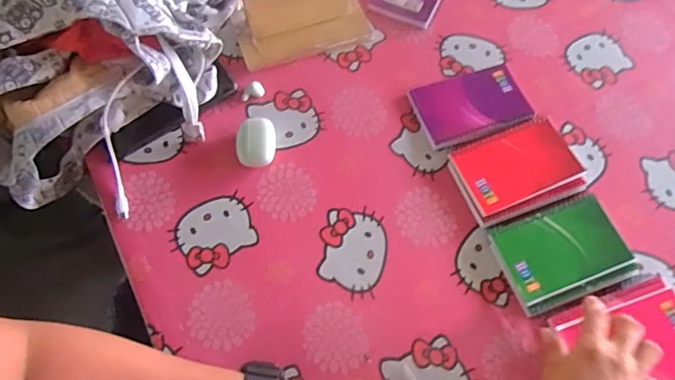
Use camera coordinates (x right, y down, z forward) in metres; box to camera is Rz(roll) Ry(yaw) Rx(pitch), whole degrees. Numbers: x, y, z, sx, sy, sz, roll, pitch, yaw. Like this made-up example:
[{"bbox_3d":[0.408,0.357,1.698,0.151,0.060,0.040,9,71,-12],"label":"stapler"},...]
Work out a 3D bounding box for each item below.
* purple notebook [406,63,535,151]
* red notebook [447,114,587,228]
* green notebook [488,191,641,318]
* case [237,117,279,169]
[{"bbox_3d":[0.159,-0.101,0.603,0.130,0.010,0.085,-18,69,-10],"label":"purple notebook"},{"bbox_3d":[0.202,-0.022,0.569,0.139,0.012,0.096,-21,69,-11],"label":"red notebook"},{"bbox_3d":[0.236,0.065,0.534,0.133,0.011,0.098,-20,69,-10],"label":"green notebook"},{"bbox_3d":[-0.091,-0.053,0.568,0.044,0.026,0.058,-9,67,-6],"label":"case"}]

